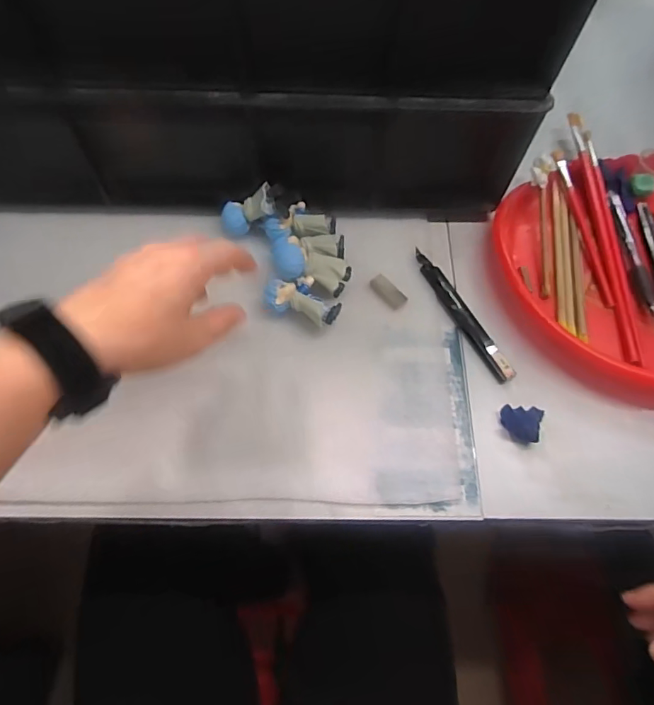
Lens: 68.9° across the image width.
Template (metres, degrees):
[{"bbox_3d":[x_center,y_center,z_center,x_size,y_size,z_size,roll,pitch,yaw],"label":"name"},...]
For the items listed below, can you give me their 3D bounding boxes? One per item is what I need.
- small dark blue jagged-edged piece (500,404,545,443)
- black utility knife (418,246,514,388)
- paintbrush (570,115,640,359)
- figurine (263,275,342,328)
[{"bbox_3d":[0.154,0.054,0.375,0.032,0.012,0.028,15,67,4],"label":"small dark blue jagged-edged piece"},{"bbox_3d":[0.117,-0.035,0.411,0.019,0.008,0.137,-26,70,-13],"label":"black utility knife"},{"bbox_3d":[0.254,-0.117,0.440,0.011,0.013,0.263,0,67,-3],"label":"paintbrush"},{"bbox_3d":[-0.020,-0.044,0.394,0.061,0.023,0.034,22,67,7],"label":"figurine"}]

